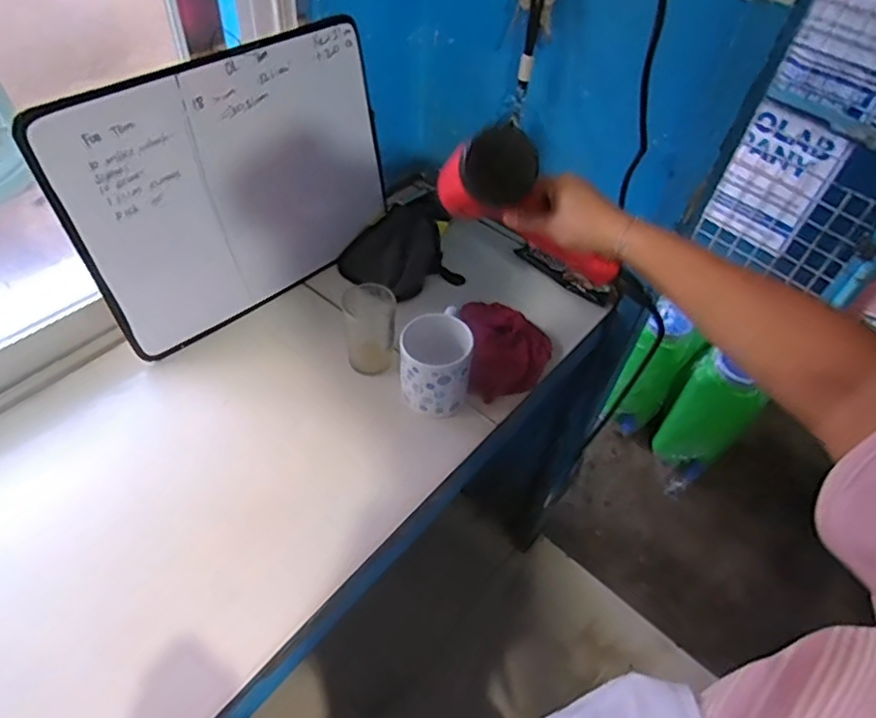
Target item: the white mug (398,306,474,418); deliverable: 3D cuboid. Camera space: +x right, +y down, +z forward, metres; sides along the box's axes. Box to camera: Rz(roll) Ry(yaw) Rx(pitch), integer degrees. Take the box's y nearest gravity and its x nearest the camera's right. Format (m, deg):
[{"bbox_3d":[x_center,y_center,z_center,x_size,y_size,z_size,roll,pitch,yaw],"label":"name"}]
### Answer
[{"bbox_3d":[-0.004,-0.002,0.686,0.083,0.102,0.102,0,50,-6],"label":"white mug"}]

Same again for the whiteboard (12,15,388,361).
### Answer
[{"bbox_3d":[-0.226,-0.202,0.704,0.011,0.293,0.395,32,54,33],"label":"whiteboard"}]

